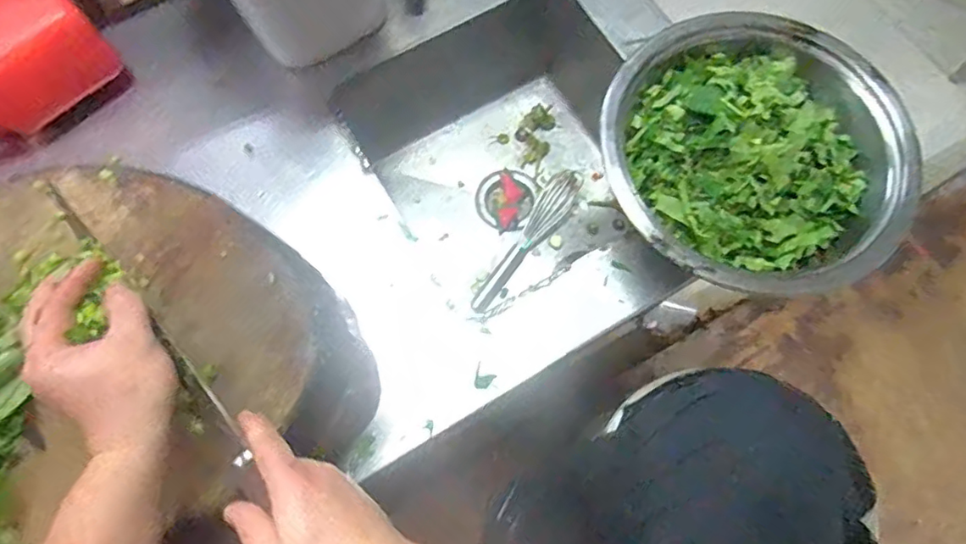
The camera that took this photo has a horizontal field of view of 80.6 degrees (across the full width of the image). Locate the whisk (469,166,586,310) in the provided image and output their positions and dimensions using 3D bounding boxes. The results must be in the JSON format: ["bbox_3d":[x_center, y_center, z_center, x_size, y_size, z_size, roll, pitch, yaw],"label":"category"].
[{"bbox_3d":[0.079,-0.058,0.991,0.061,0.046,0.301,34,75,10],"label":"whisk"}]

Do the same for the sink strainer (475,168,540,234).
[{"bbox_3d":[0.043,-0.134,1.049,0.106,0.019,0.123,34,75,10],"label":"sink strainer"}]

